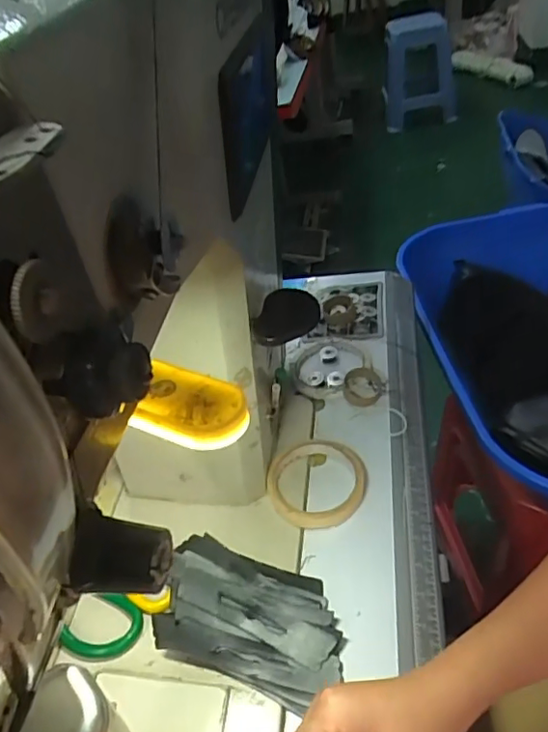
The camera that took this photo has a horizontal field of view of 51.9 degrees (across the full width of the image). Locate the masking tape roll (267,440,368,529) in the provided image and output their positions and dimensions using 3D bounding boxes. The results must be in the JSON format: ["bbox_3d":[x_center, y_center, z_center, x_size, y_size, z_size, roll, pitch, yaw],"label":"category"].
[{"bbox_3d":[0.041,0.107,0.529,0.090,0.013,0.093,2,43,10],"label":"masking tape roll"}]

